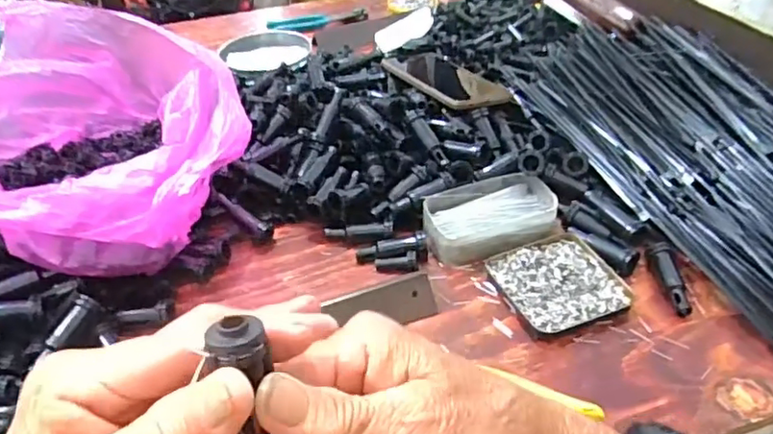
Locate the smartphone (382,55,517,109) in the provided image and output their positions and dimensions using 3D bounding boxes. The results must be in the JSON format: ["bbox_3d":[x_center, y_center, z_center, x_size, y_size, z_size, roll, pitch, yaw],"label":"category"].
[{"bbox_3d":[0.073,-0.159,0.705,0.093,0.013,0.178,-15,37,-27],"label":"smartphone"}]

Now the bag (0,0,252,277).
[{"bbox_3d":[-0.261,-0.080,0.546,0.252,0.145,0.247,-12,39,-16],"label":"bag"}]

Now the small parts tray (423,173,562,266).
[{"bbox_3d":[0.096,-0.003,0.565,0.121,0.033,0.069,-11,39,-15],"label":"small parts tray"}]

